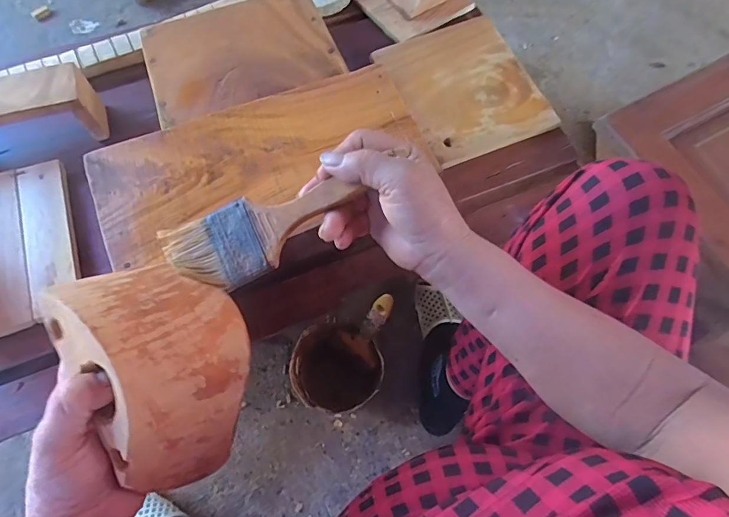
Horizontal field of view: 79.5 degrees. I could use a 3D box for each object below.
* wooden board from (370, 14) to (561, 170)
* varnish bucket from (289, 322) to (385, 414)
[{"bbox_3d":[0.141,-0.242,0.610,0.193,0.014,0.209,-23,75,-15],"label":"wooden board"},{"bbox_3d":[-0.039,0.153,0.611,0.123,0.101,0.109,13,69,3],"label":"varnish bucket"}]

